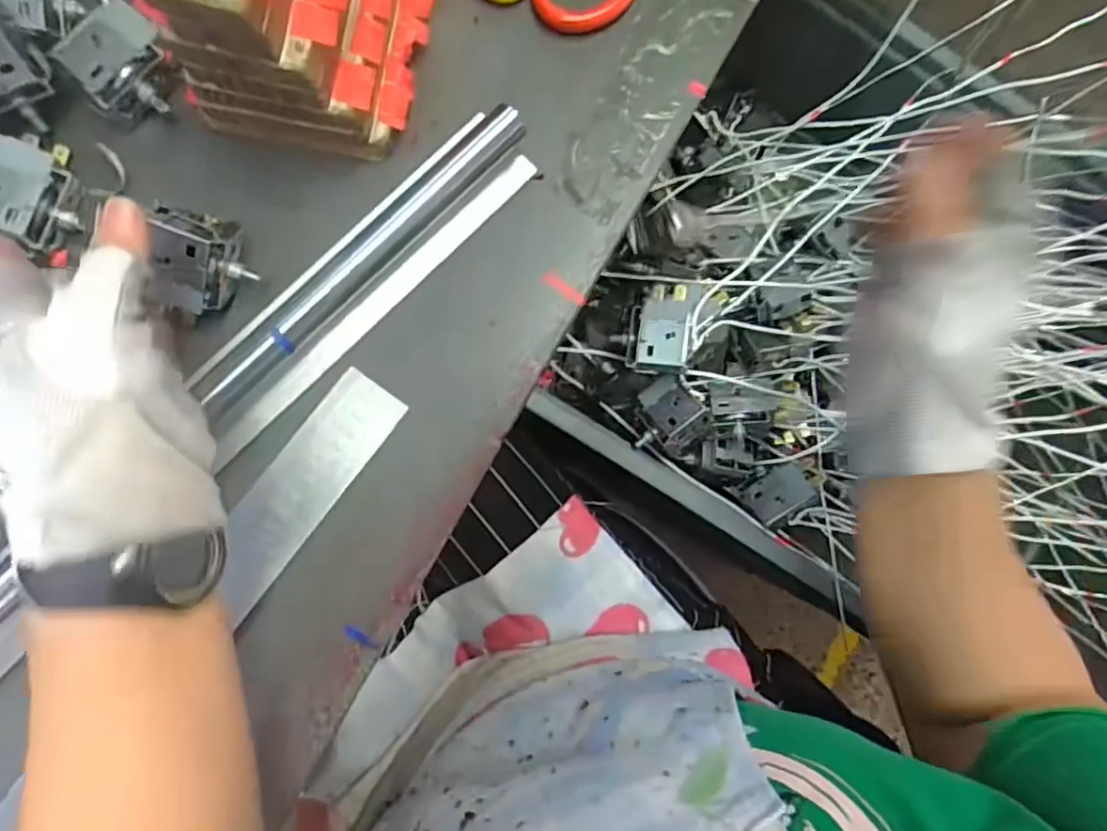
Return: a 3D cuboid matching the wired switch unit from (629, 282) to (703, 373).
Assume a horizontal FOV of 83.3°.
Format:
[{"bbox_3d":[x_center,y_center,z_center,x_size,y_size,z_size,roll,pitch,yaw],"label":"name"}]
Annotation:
[{"bbox_3d":[0.069,-0.056,0.396,0.039,0.014,0.055,3,88,-5],"label":"wired switch unit"}]

